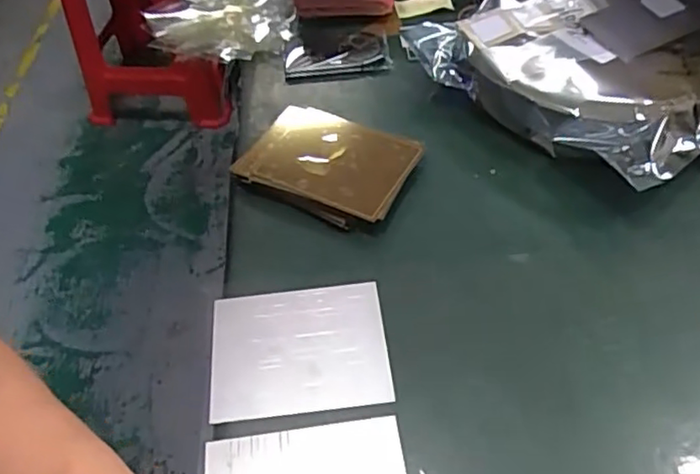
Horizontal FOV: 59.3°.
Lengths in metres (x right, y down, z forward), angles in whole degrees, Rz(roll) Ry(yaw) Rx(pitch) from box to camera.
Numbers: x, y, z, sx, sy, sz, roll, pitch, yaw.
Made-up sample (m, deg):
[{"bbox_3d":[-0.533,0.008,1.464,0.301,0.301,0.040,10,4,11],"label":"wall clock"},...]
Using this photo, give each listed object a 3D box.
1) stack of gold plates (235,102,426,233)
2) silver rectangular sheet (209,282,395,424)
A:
[{"bbox_3d":[-0.015,-0.054,0.443,0.119,0.018,0.088,23,55,23],"label":"stack of gold plates"},{"bbox_3d":[-0.030,0.064,0.354,0.099,0.004,0.077,-7,49,-1],"label":"silver rectangular sheet"}]

